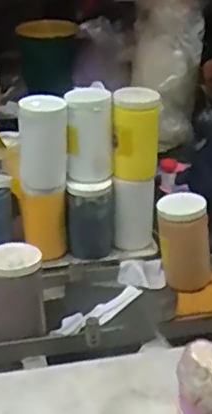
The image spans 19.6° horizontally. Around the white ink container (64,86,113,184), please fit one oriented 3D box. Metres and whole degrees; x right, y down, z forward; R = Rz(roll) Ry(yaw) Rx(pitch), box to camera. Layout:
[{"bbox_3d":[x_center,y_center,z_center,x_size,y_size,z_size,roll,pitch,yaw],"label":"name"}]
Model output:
[{"bbox_3d":[-0.035,-0.152,1.271,0.090,0.173,0.096,-1,28,-2],"label":"white ink container"}]

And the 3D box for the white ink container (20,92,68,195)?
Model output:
[{"bbox_3d":[-0.125,-0.115,1.213,0.094,0.185,0.090,0,28,0],"label":"white ink container"}]

